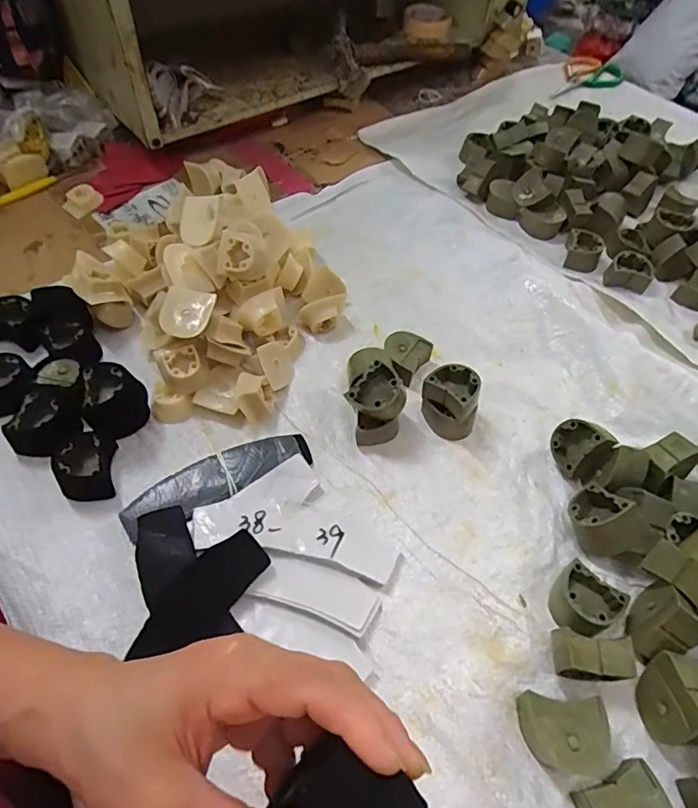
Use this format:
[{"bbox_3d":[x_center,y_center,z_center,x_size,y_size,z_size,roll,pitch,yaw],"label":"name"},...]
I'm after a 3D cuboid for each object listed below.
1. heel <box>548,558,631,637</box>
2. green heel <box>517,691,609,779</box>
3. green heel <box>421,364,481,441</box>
[{"bbox_3d":[0.172,0.147,0.377,0.046,0.023,0.045,38,59,21],"label":"heel"},{"bbox_3d":[0.135,0.209,0.326,0.050,0.028,0.041,7,53,0],"label":"green heel"},{"bbox_3d":[0.093,-0.002,0.470,0.050,0.053,0.047,3,54,-4],"label":"green heel"}]

